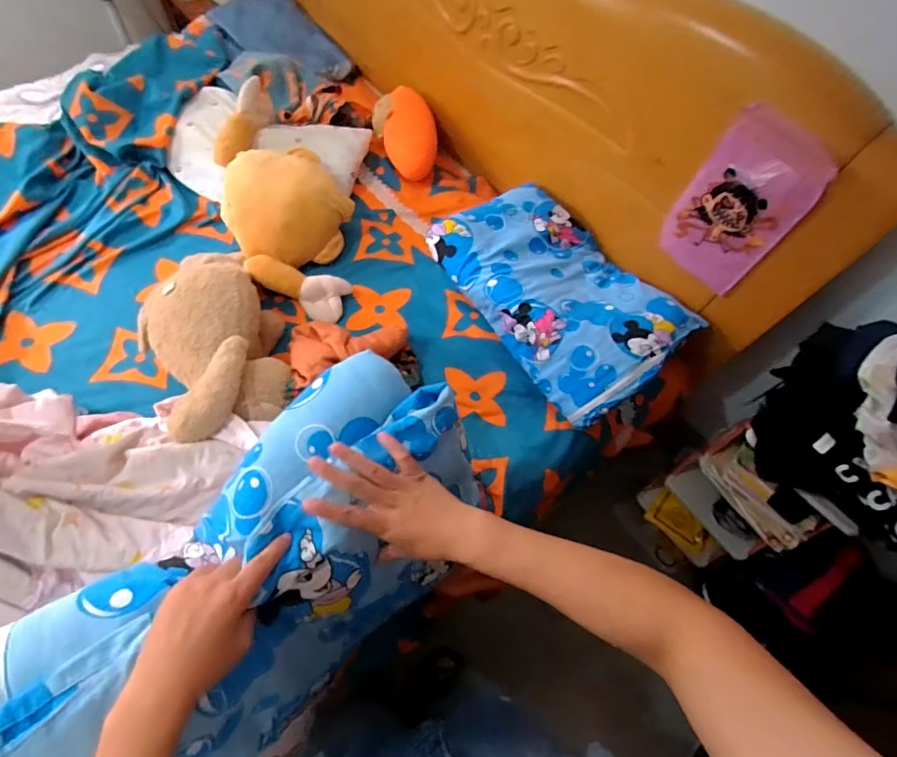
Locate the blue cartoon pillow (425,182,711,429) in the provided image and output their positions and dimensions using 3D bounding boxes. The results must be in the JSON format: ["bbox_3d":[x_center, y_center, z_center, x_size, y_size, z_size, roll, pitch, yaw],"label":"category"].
[{"bbox_3d":[0.244,-0.197,1.038,0.345,0.117,0.538,-33,71,-22],"label":"blue cartoon pillow"}]

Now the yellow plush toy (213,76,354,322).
[{"bbox_3d":[-0.399,-0.440,1.127,0.283,0.113,0.654,-20,79,-14],"label":"yellow plush toy"}]

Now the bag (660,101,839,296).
[{"bbox_3d":[0.518,-0.302,0.850,0.189,0.318,0.044,42,65,14],"label":"bag"}]

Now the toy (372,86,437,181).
[{"bbox_3d":[-0.107,-0.682,1.273,0.151,0.121,0.253,-19,66,-17],"label":"toy"}]

